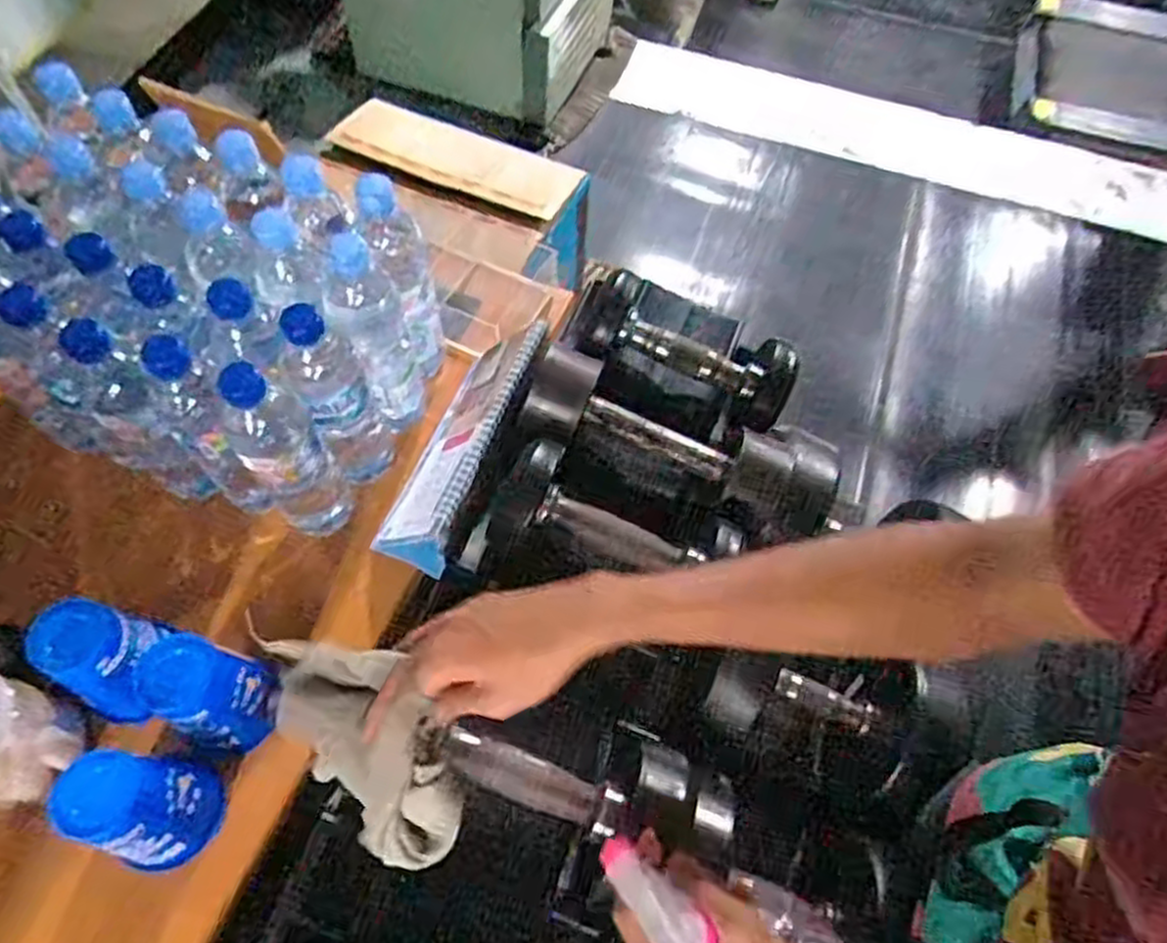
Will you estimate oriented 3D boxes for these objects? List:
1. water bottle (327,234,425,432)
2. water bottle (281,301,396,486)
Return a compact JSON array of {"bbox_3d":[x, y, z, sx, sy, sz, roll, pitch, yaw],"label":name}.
[{"bbox_3d":[-0.184,-0.119,0.699,0.057,0.218,0.062,-15,63,-11],"label":"water bottle"},{"bbox_3d":[-0.214,-0.064,0.678,0.062,0.197,0.059,-25,65,-15],"label":"water bottle"}]

